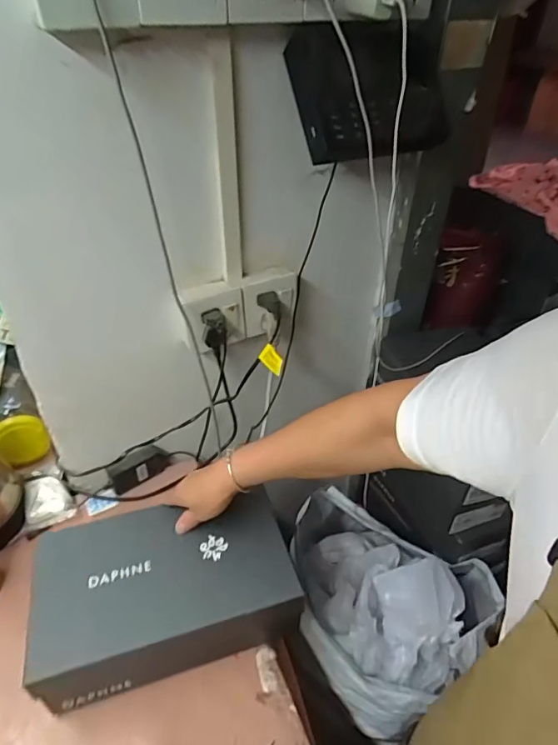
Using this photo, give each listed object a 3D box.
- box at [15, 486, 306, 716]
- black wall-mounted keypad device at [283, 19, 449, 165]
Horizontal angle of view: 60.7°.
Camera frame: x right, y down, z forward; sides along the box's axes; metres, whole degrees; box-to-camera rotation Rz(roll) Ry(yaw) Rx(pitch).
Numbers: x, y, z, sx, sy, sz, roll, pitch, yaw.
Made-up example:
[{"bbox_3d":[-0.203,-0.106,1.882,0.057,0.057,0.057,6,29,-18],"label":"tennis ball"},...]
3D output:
[{"bbox_3d":[-0.135,0.264,0.592,0.288,0.099,0.166,-12,42,-14],"label":"box"},{"bbox_3d":[0.123,-0.338,0.577,0.226,0.141,0.057,-21,13,-28],"label":"black wall-mounted keypad device"}]

